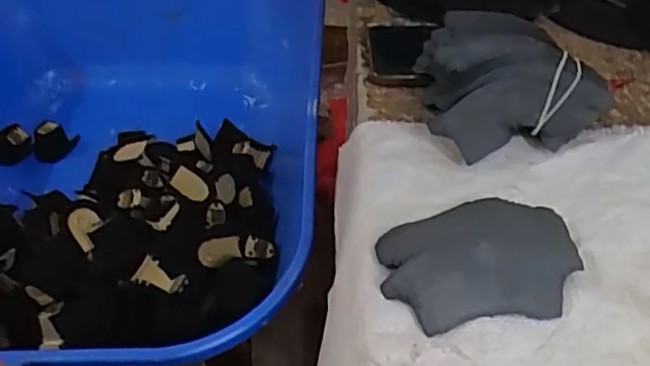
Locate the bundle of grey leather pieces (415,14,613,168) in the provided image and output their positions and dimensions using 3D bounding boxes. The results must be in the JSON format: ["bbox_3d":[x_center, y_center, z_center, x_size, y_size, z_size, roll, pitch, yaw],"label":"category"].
[{"bbox_3d":[0.133,-0.082,0.474,0.125,0.065,0.112,-12,48,-10],"label":"bundle of grey leather pieces"}]

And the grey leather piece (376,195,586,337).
[{"bbox_3d":[0.099,0.049,0.392,0.124,0.017,0.083,-8,48,-6],"label":"grey leather piece"}]

